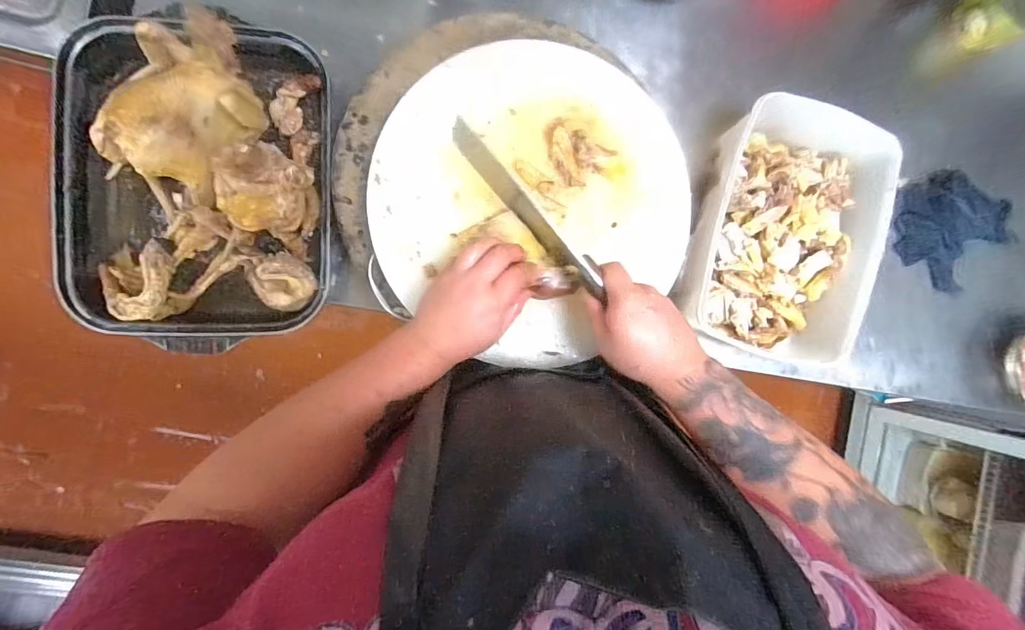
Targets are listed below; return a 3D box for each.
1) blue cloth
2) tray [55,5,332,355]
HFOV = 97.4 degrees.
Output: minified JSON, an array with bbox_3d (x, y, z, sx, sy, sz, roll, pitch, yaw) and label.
[{"bbox_3d":[0.669,-0.136,0.701,0.171,0.043,0.152,31,87,-6],"label":"blue cloth"},{"bbox_3d":[-0.367,-0.155,0.525,0.291,0.120,0.373,-2,91,-7],"label":"tray"}]

